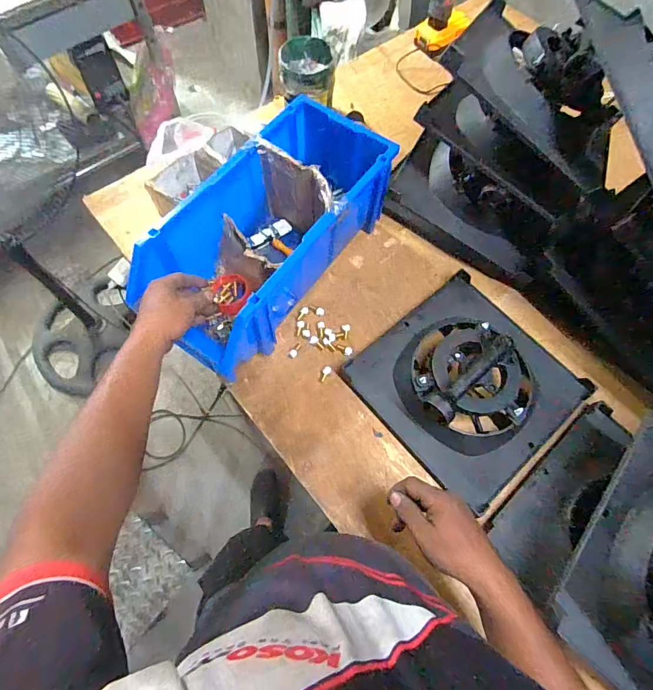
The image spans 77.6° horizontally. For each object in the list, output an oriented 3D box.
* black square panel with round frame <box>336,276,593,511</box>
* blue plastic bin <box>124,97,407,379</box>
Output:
[{"bbox_3d":[0.231,0.044,0.641,0.299,0.101,0.300,-38,74,-16],"label":"black square panel with round frame"},{"bbox_3d":[-0.092,-0.177,0.678,0.203,0.178,0.438,34,70,11],"label":"blue plastic bin"}]

